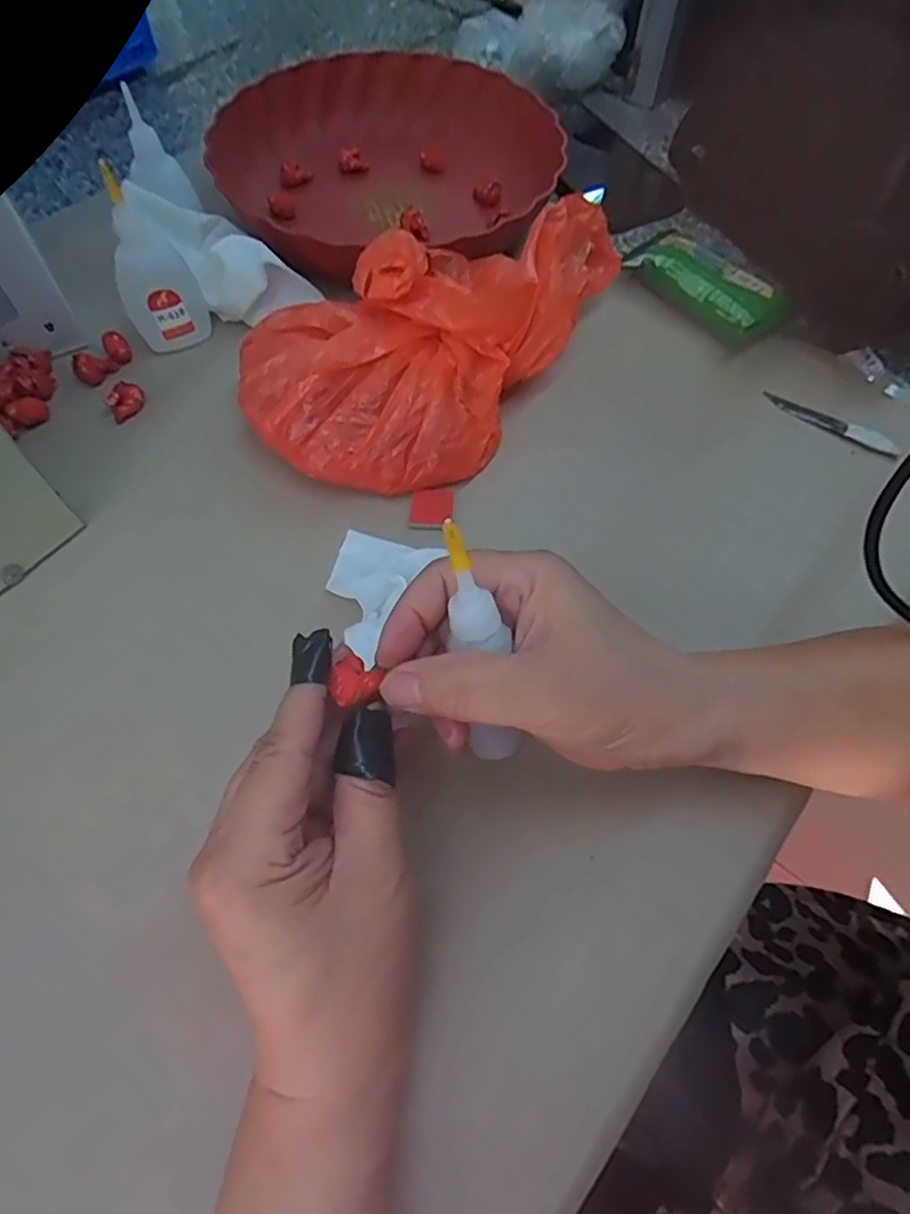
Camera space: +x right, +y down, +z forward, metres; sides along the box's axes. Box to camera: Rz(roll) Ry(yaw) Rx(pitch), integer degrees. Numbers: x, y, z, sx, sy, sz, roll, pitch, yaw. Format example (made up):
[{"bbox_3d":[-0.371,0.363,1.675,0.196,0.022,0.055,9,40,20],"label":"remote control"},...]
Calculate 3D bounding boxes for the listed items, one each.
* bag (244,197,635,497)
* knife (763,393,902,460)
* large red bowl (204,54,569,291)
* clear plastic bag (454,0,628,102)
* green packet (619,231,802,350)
[{"bbox_3d":[-0.015,-0.171,0.367,0.144,0.076,0.241,30,66,15],"label":"bag"},{"bbox_3d":[0.227,-0.111,0.382,0.080,0.004,0.013,30,66,15],"label":"knife"},{"bbox_3d":[-0.047,-0.319,0.462,0.240,0.045,0.232,-3,61,-4],"label":"large red bowl"},{"bbox_3d":[0.074,-0.498,0.558,0.143,0.059,0.073,11,63,6],"label":"clear plastic bag"},{"bbox_3d":[0.165,-0.214,0.424,0.058,0.023,0.108,-40,69,-19],"label":"green packet"}]

